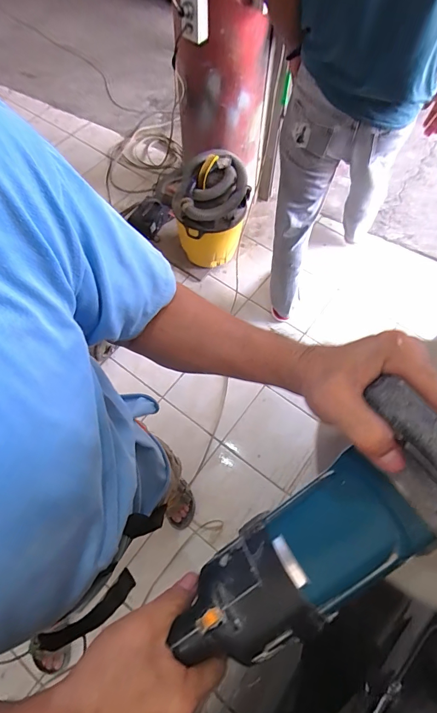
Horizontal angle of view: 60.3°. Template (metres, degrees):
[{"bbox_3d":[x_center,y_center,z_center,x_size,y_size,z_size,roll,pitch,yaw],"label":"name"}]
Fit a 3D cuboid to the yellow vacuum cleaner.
[{"bbox_3d":[-0.038,-0.594,1.584,0.297,0.383,0.310,-1,64,0],"label":"yellow vacuum cleaner"}]

